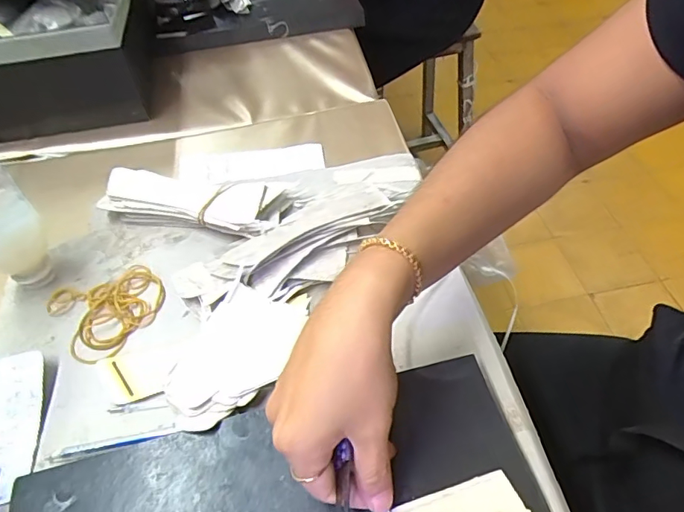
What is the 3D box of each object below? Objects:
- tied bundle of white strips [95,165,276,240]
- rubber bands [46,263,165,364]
[{"bbox_3d":[-0.141,-0.054,0.456,0.174,0.032,0.066,11,52,13],"label":"tied bundle of white strips"},{"bbox_3d":[-0.192,0.042,0.402,0.083,0.009,0.085,-2,51,2],"label":"rubber bands"}]

